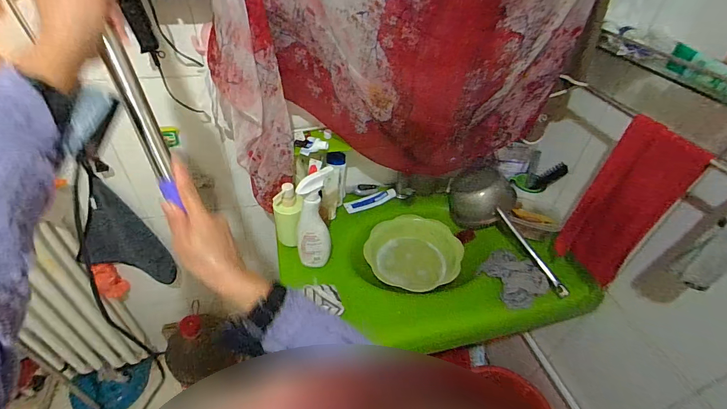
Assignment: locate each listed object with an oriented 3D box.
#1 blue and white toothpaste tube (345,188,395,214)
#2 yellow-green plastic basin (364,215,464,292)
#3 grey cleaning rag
[{"bbox_3d":[0.023,-0.009,1.068,0.164,0.029,0.048,-18,46,-23],"label":"blue and white toothpaste tube"},{"bbox_3d":[0.129,0.133,0.988,0.239,0.087,0.247,2,41,-2],"label":"yellow-green plastic basin"},{"bbox_3d":[0.366,0.182,0.872,0.123,0.054,0.152,-22,47,-26],"label":"grey cleaning rag"}]

